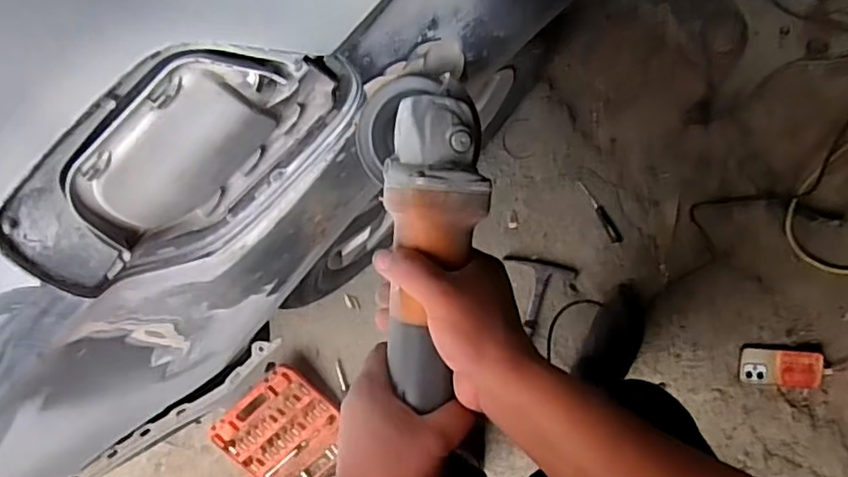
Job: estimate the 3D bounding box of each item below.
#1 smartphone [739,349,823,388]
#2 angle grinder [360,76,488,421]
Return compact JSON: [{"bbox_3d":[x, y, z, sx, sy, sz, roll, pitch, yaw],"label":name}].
[{"bbox_3d":[0.741,0.271,1.278,0.151,0.013,0.080,1,102,12],"label":"smartphone"},{"bbox_3d":[-0.002,-0.011,0.462,0.098,0.074,0.258,-3,80,8],"label":"angle grinder"}]

